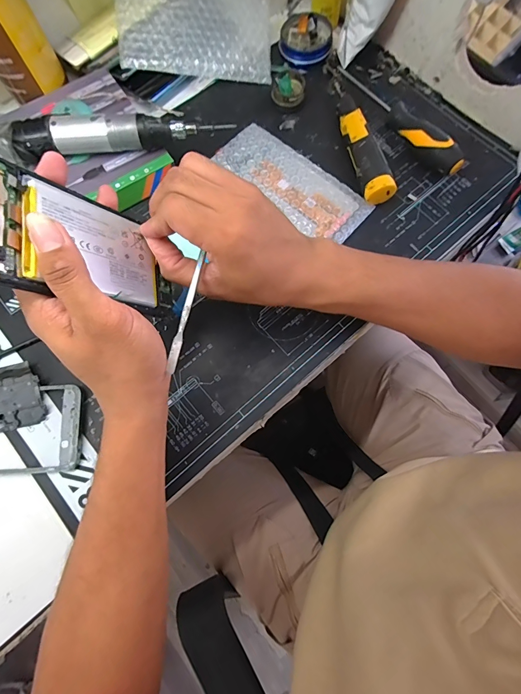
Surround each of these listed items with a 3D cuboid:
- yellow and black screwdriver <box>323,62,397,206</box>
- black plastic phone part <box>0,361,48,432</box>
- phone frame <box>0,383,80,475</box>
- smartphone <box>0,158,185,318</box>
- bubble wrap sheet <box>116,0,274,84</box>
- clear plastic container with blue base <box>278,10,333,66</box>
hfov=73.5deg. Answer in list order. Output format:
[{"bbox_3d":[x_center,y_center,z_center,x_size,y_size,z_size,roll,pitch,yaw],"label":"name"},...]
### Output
[{"bbox_3d":[0.100,-0.244,0.386,0.028,0.030,0.188,-16,77,-4],"label":"yellow and black screwdriver"},{"bbox_3d":[-0.232,0.046,0.320,0.062,0.012,0.057,-13,77,-4],"label":"black plastic phone part"},{"bbox_3d":[-0.247,0.077,0.316,0.167,0.008,0.077,-4,77,-1],"label":"phone frame"},{"bbox_3d":[-0.117,-0.066,0.224,0.004,0.160,0.072,-12,78,31],"label":"smartphone"},{"bbox_3d":[-0.070,-0.364,0.395,0.169,0.011,0.100,-5,100,-14],"label":"bubble wrap sheet"},{"bbox_3d":[0.055,-0.374,0.424,0.062,0.022,0.062,0,76,0],"label":"clear plastic container with blue base"}]

